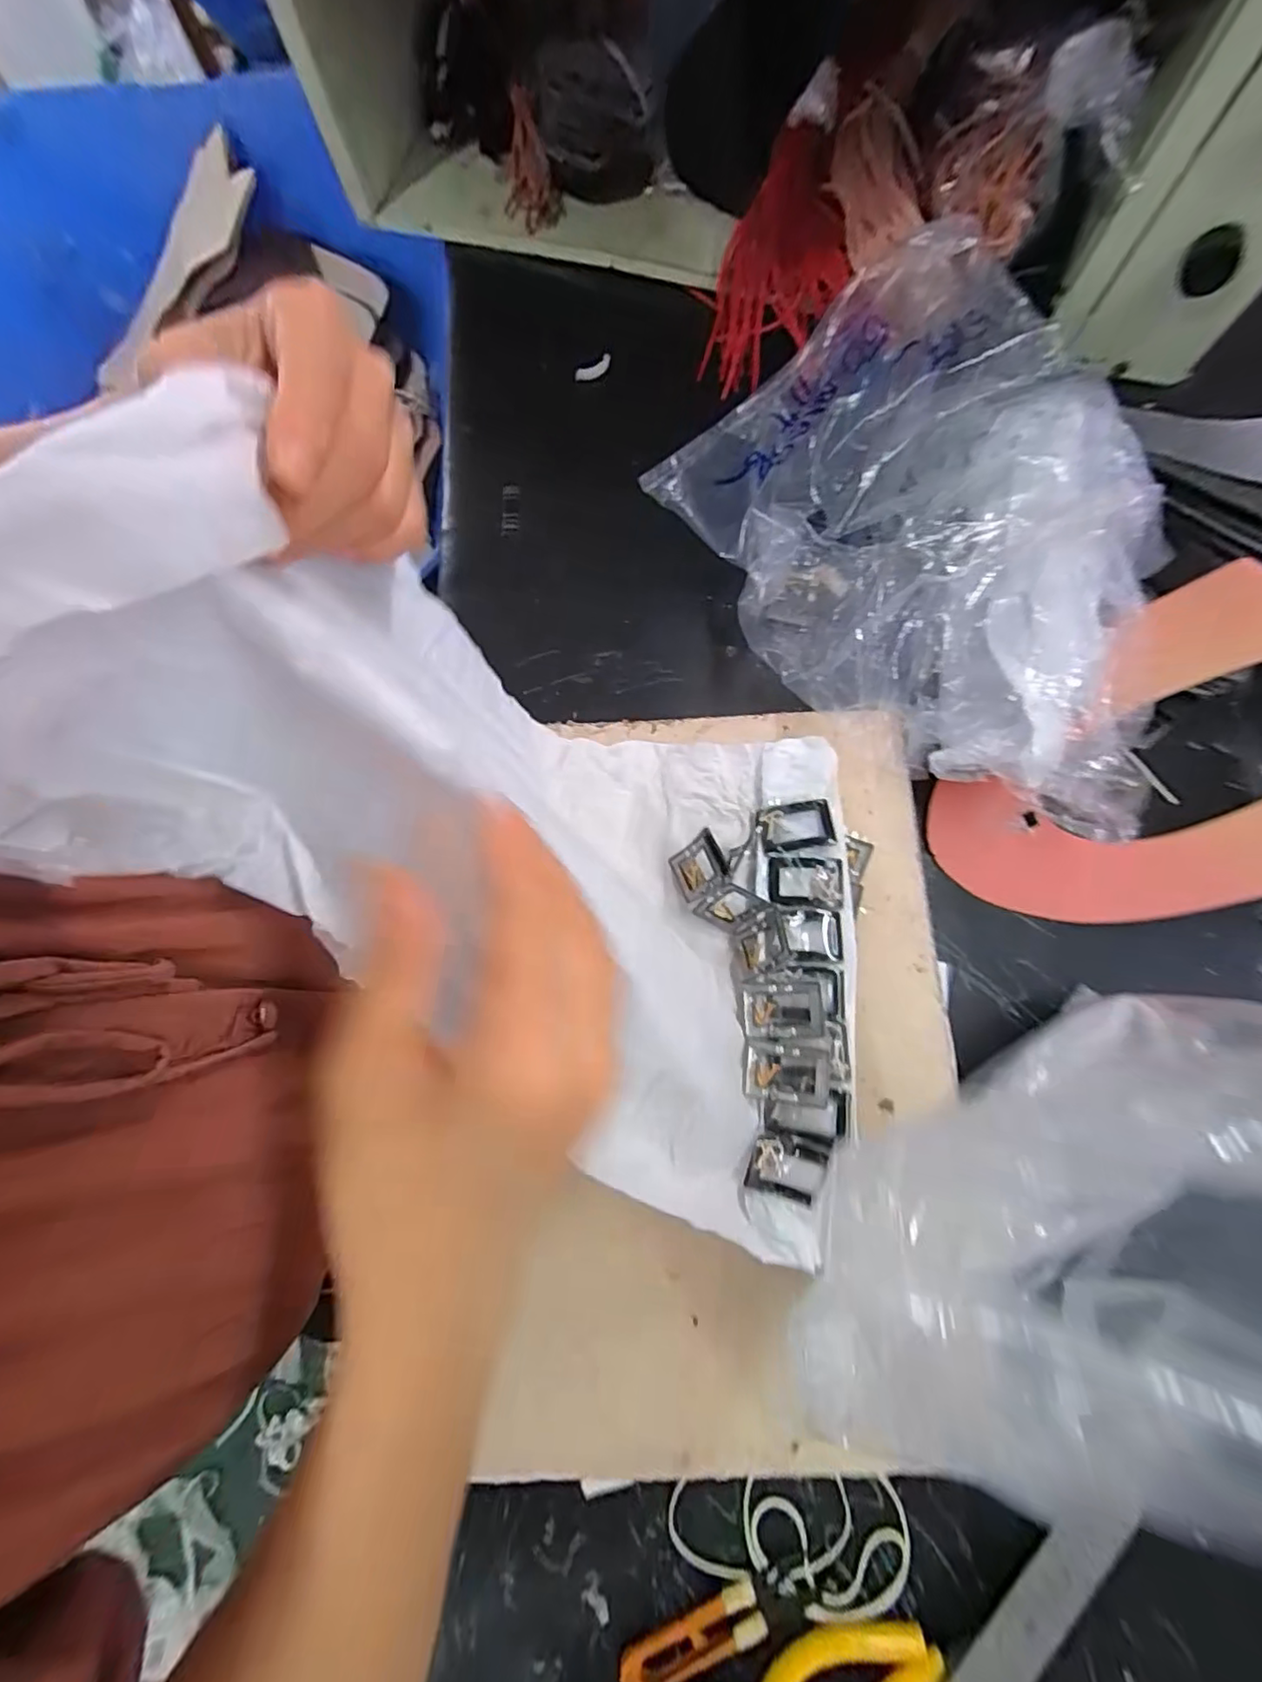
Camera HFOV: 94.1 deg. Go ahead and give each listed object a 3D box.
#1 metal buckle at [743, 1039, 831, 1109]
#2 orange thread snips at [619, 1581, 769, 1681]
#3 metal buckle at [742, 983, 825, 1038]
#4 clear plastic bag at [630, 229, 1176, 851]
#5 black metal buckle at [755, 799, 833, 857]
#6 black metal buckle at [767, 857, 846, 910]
[{"bbox_3d":[0.080,0.120,0.303,0.041,0.010,0.028,7,77,5],"label":"metal buckle"},{"bbox_3d":[0.029,0.390,0.284,0.072,0.005,0.022,-22,76,-2],"label":"orange thread snips"},{"bbox_3d":[0.082,0.090,0.313,0.041,0.006,0.028,-2,76,3],"label":"metal buckle"},{"bbox_3d":[0.193,-0.179,0.368,0.232,0.099,0.380,-28,76,-3],"label":"clear plastic bag"},{"bbox_3d":[0.097,-0.008,0.341,0.043,0.004,0.028,-8,76,2],"label":"black metal buckle"},{"bbox_3d":[0.100,0.024,0.334,0.041,0.004,0.028,4,77,5],"label":"black metal buckle"}]

